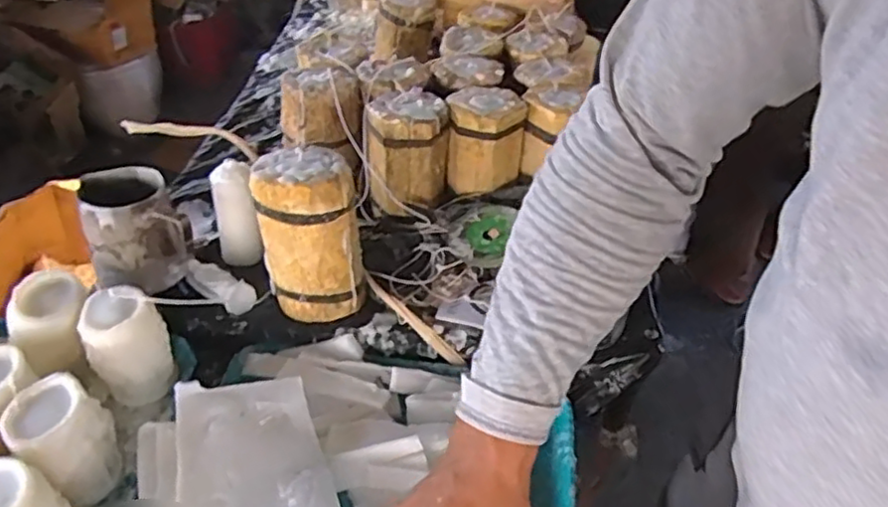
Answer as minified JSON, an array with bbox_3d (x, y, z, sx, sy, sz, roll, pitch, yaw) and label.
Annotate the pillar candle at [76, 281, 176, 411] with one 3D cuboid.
[{"bbox_3d":[-0.299,0.089,0.626,0.070,0.101,0.070,-22,46,-29],"label":"pillar candle"}]

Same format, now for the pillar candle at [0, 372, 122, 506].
[{"bbox_3d":[-0.311,0.159,0.548,0.067,0.097,0.068,33,48,31],"label":"pillar candle"}]

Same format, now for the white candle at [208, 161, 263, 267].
[{"bbox_3d":[-0.228,-0.047,0.719,0.039,0.113,0.033,-19,44,-25],"label":"white candle"}]

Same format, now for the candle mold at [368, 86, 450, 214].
[{"bbox_3d":[-0.042,-0.121,0.784,0.093,0.115,0.091,2,39,-3],"label":"candle mold"}]

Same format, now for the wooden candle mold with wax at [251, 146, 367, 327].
[{"bbox_3d":[-0.134,-0.020,0.655,0.093,0.151,0.092,-11,42,-17],"label":"wooden candle mold with wax"}]

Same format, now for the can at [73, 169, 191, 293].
[{"bbox_3d":[-0.316,-0.025,0.681,0.093,0.100,0.094,-15,43,-21],"label":"can"}]

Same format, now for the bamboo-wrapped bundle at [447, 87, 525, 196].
[{"bbox_3d":[0.049,-0.138,0.800,0.094,0.097,0.088,-3,40,-8],"label":"bamboo-wrapped bundle"}]

